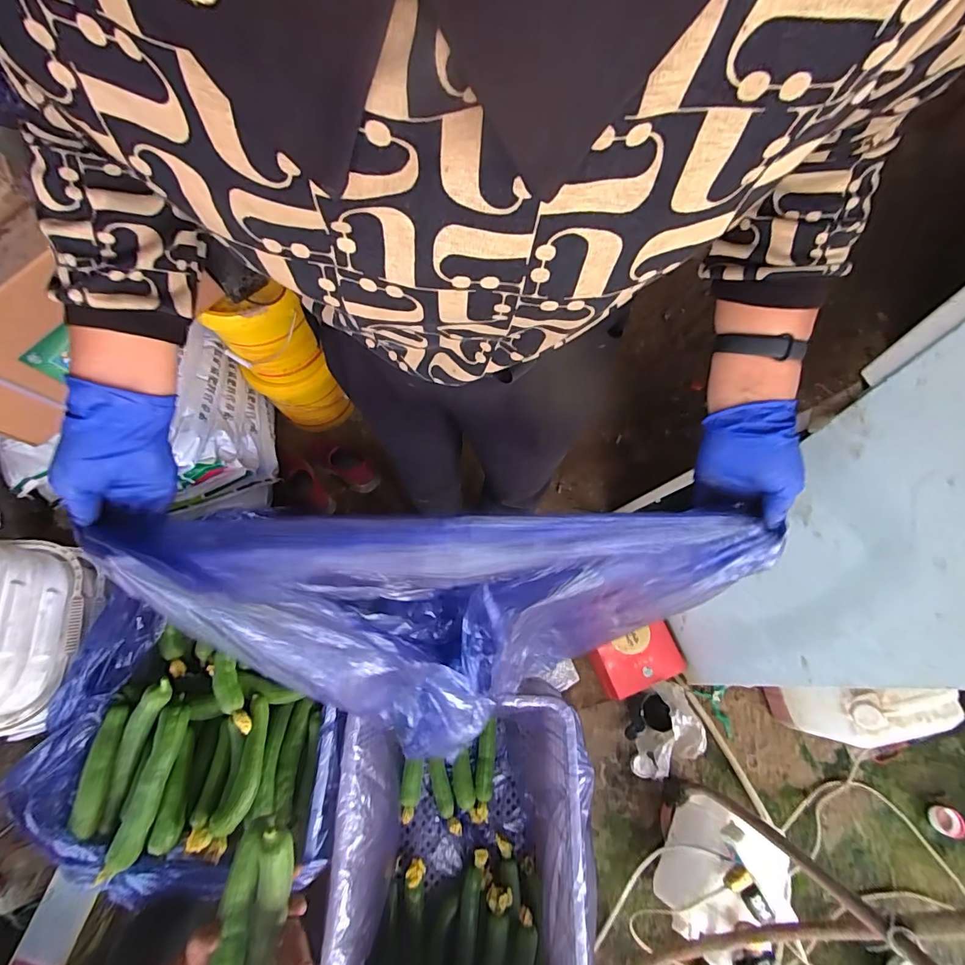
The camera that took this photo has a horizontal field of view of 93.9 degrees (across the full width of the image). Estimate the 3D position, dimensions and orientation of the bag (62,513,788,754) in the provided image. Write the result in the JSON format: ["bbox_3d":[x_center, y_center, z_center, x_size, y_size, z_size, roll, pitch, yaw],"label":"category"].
[{"bbox_3d":[-0.026,0.209,0.549,0.569,0.427,0.210,-2,66,-1],"label":"bag"}]

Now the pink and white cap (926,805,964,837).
[{"bbox_3d":[1.081,0.787,1.047,0.077,0.019,0.058,5,66,2],"label":"pink and white cap"}]

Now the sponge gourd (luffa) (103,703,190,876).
[{"bbox_3d":[-0.550,0.493,0.735,0.054,0.037,0.237,8,66,3],"label":"sponge gourd (luffa)"}]

